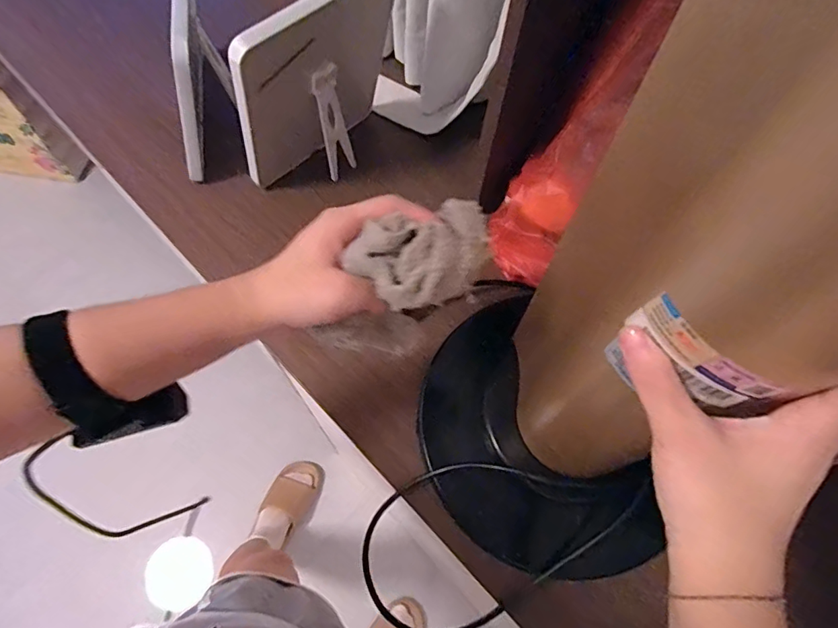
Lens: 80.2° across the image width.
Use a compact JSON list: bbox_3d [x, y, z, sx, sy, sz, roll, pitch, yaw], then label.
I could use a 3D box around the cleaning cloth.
[{"bbox_3d":[0.010,-0.039,0.303,0.091,0.031,0.063,-31,71,-14],"label":"cleaning cloth"}]

